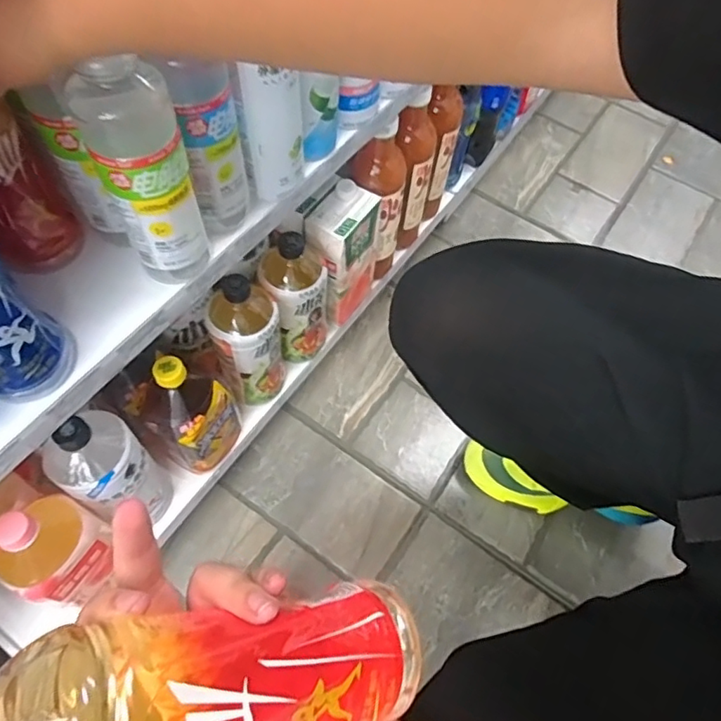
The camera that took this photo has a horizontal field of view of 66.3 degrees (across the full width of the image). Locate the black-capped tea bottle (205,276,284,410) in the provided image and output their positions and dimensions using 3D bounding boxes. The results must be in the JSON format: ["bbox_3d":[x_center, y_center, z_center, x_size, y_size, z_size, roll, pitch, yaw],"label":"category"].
[{"bbox_3d":[-0.139,-0.023,0.684,0.084,0.208,0.068,-20,65,-13],"label":"black-capped tea bottle"}]

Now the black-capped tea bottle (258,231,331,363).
[{"bbox_3d":[-0.083,-0.085,0.718,0.084,0.205,0.081,-4,62,-5],"label":"black-capped tea bottle"}]

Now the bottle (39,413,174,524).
[{"bbox_3d":[-0.254,0.124,0.581,0.073,0.210,0.080,37,66,16],"label":"bottle"}]

